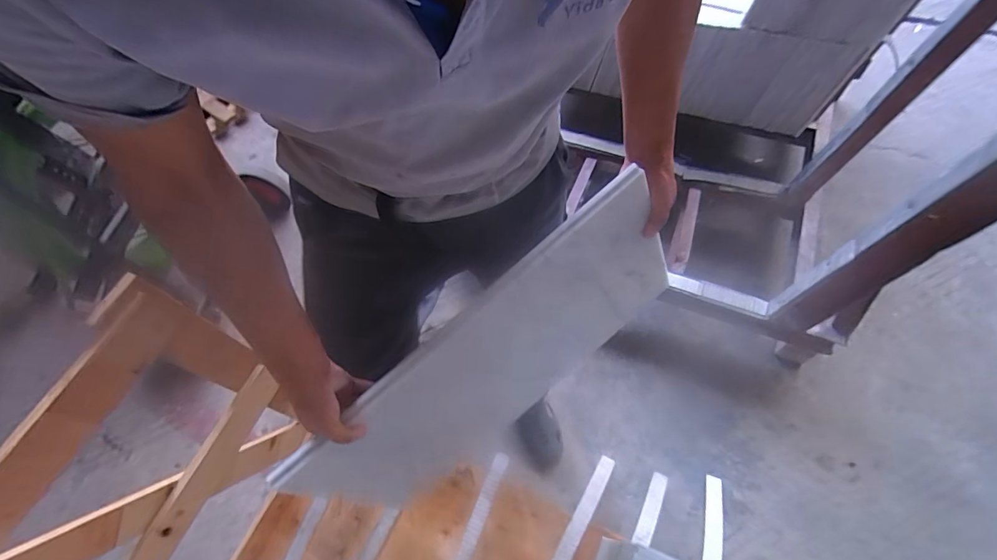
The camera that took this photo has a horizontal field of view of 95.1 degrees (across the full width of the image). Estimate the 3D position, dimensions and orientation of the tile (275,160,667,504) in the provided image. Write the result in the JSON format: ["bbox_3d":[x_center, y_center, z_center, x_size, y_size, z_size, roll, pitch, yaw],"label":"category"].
[{"bbox_3d":[-0.004,0.140,0.697,0.625,0.301,0.022,-40,47,3],"label":"tile"}]

